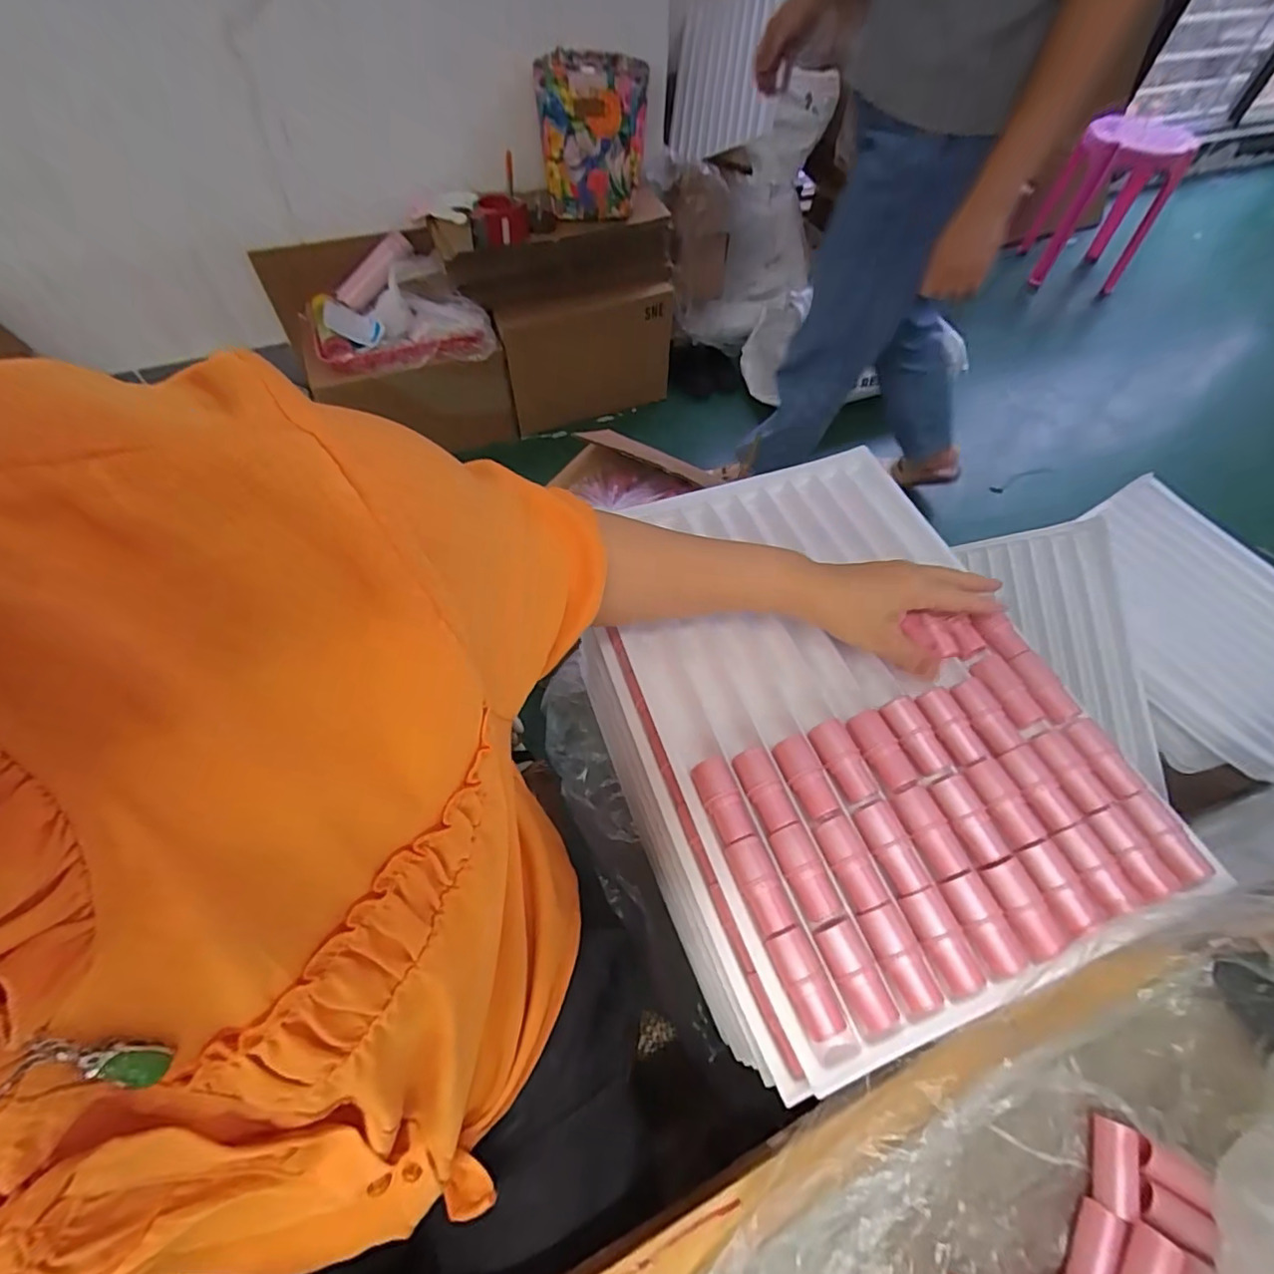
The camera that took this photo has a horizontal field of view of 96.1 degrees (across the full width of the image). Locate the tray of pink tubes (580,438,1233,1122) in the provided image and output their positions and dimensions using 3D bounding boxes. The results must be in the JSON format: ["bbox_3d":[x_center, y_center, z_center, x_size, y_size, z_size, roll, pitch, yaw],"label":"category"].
[{"bbox_3d":[0.143,0.034,0.455,0.342,0.046,0.449,-14,60,-11],"label":"tray of pink tubes"}]

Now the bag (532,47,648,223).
[{"bbox_3d":[-0.095,-1.092,1.262,0.222,0.287,0.156,3,58,0],"label":"bag"}]

